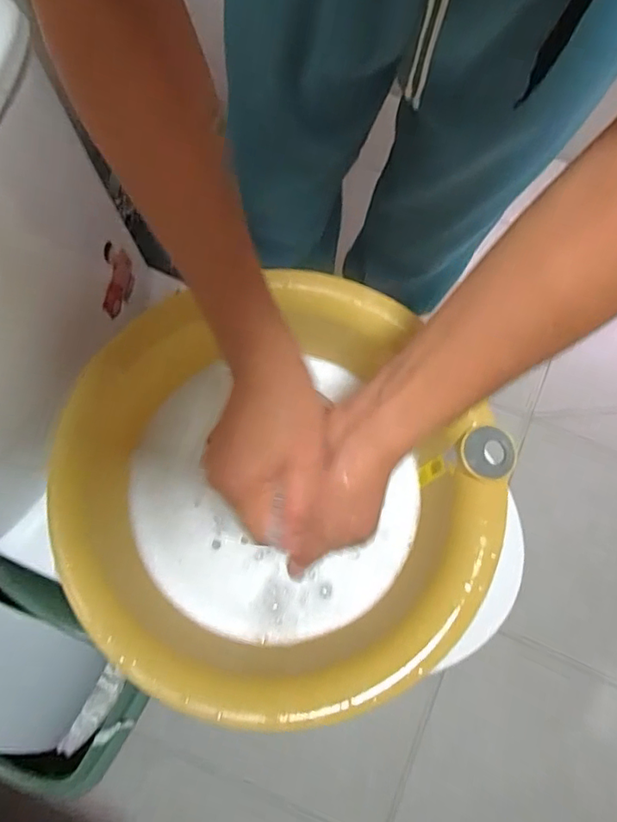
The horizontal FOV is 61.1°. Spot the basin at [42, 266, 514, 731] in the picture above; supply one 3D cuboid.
[{"bbox_3d":[-0.019,0.076,0.467,0.364,0.102,0.339,0,76,-2],"label":"basin"}]

